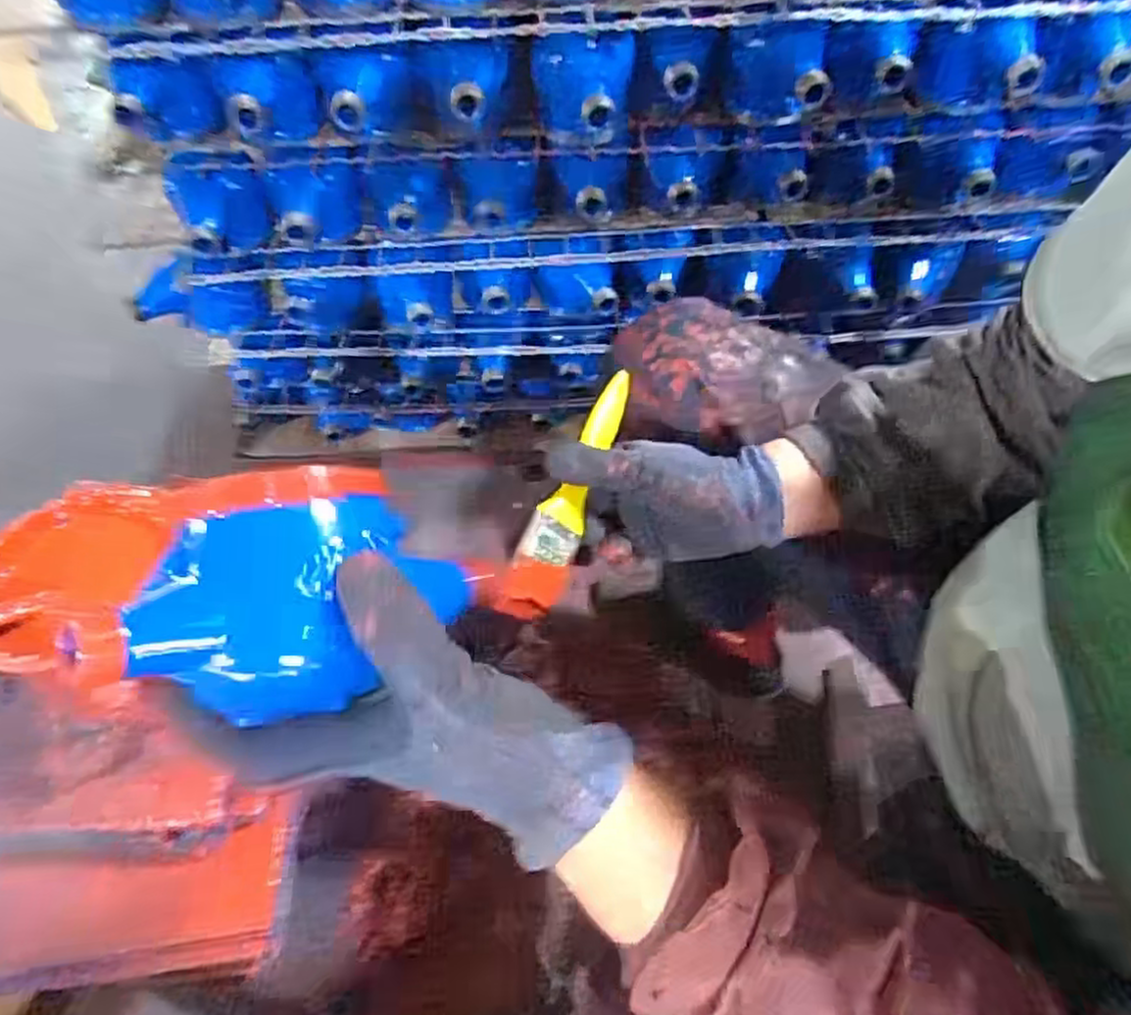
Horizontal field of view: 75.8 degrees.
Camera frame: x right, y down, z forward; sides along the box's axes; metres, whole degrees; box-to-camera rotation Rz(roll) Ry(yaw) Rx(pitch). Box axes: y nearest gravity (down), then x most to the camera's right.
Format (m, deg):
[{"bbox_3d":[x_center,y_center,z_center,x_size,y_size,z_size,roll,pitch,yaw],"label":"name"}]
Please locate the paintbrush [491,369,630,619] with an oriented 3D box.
[{"bbox_3d":[0.009,-0.010,0.458,0.036,0.012,0.175,33,70,-15],"label":"paintbrush"}]

